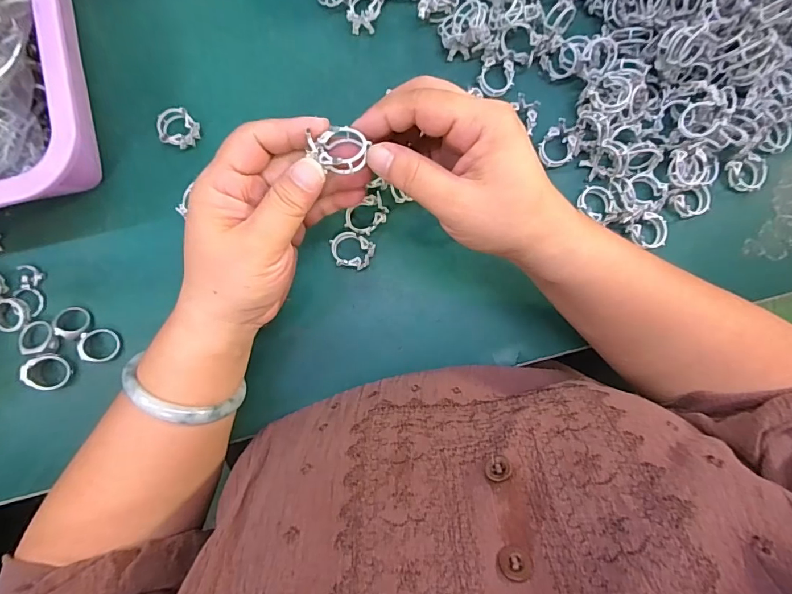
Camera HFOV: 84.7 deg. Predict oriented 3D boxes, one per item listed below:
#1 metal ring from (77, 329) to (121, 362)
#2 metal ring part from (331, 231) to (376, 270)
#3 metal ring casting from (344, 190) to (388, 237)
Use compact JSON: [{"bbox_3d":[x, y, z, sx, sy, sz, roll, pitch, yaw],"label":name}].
[{"bbox_3d":[-0.210,0.035,0.306,0.026,0.006,0.023,-1,89,-2],"label":"metal ring"},{"bbox_3d":[-0.032,-0.034,0.316,0.032,0.010,0.025,10,89,-2],"label":"metal ring part"},{"bbox_3d":[-0.022,-0.059,0.318,0.032,0.010,0.023,-30,91,-2],"label":"metal ring casting"}]

